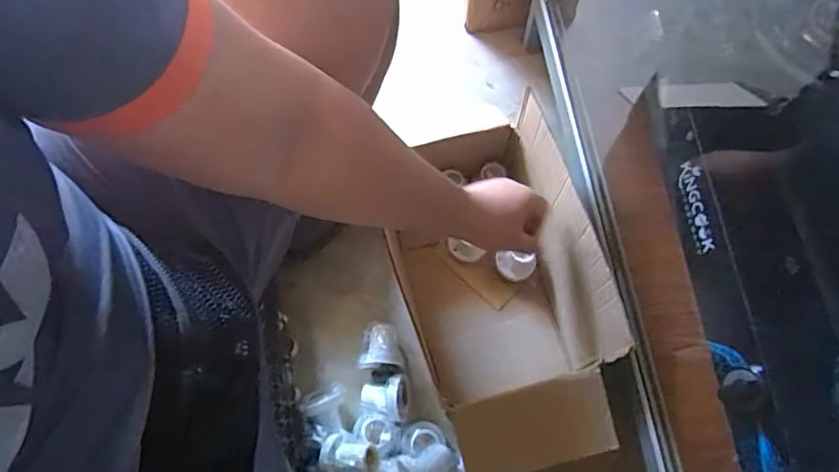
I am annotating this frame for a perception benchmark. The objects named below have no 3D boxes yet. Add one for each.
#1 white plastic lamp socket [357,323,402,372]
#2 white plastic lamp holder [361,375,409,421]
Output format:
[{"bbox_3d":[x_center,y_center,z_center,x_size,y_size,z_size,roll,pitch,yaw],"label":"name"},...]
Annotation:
[{"bbox_3d":[-0.050,0.147,0.715,0.051,0.046,0.061,0,70,2],"label":"white plastic lamp socket"},{"bbox_3d":[-0.044,0.204,0.694,0.059,0.046,0.051,8,71,5],"label":"white plastic lamp holder"}]

